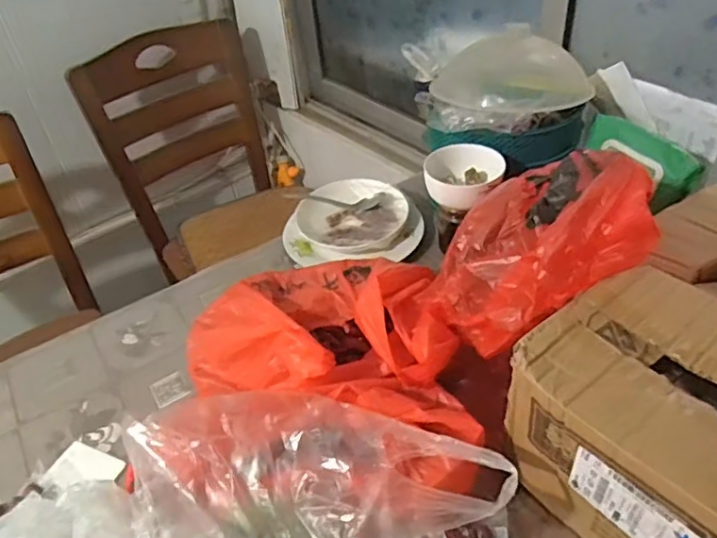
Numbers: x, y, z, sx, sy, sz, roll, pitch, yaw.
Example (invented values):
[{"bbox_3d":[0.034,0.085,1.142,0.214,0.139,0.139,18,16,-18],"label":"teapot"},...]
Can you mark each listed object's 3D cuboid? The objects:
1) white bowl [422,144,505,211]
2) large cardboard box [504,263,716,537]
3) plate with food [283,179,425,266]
[{"bbox_3d":[0.147,-0.129,0.837,0.108,0.055,0.108,-4,42,3],"label":"white bowl"},{"bbox_3d":[0.282,0.158,0.525,0.186,0.212,0.259,-31,47,-25],"label":"large cardboard box"},{"bbox_3d":[-0.008,-0.084,0.964,0.211,0.045,0.186,-3,42,4],"label":"plate with food"}]

